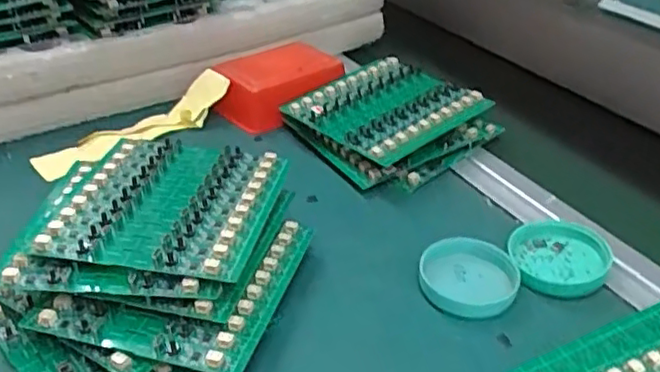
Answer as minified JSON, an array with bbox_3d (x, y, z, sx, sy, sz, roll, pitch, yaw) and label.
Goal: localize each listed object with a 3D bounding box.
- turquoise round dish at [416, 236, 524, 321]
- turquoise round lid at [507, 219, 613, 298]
[{"bbox_3d":[0.093,0.060,0.424,0.062,0.015,0.060,0,34,0],"label":"turquoise round dish"},{"bbox_3d":[0.158,0.048,0.441,0.063,0.018,0.062,0,34,0],"label":"turquoise round lid"}]

